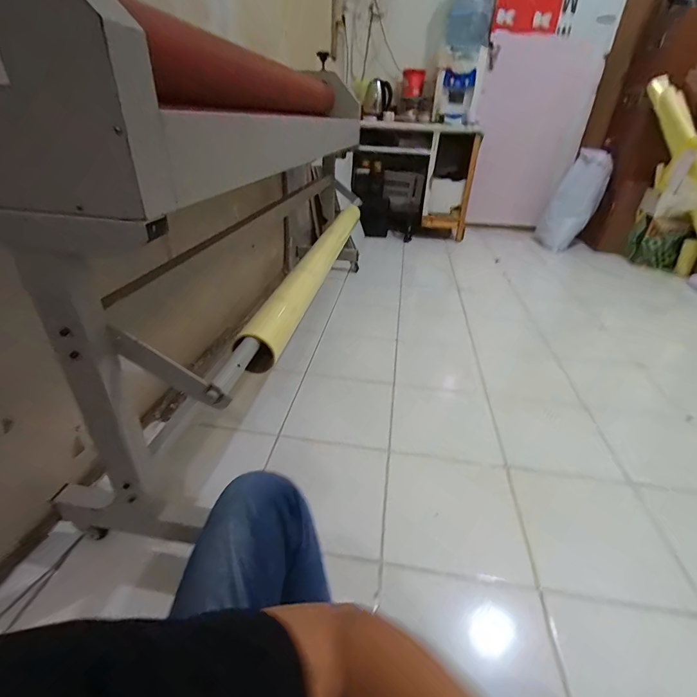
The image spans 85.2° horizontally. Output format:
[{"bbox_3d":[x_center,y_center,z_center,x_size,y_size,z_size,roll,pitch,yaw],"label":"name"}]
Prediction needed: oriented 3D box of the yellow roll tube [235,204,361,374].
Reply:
[{"bbox_3d":[-0.074,-0.294,1.194,0.079,0.077,1.265,7,30,6],"label":"yellow roll tube"}]

